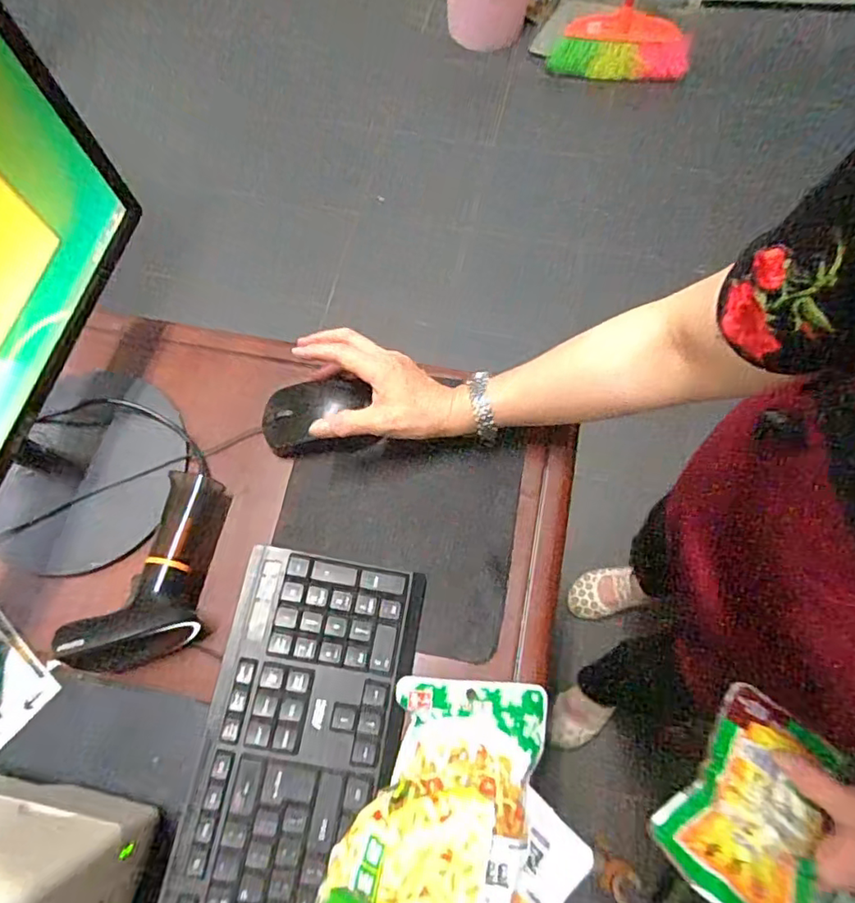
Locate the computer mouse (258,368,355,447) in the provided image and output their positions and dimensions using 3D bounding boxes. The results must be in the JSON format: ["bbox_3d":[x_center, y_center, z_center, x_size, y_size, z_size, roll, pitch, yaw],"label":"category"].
[{"bbox_3d":[-0.097,-0.032,0.505,0.092,0.037,0.058,-7,70,0],"label":"computer mouse"}]

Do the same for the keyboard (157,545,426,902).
[{"bbox_3d":[-0.104,0.281,0.387,0.131,0.031,0.414,9,71,5],"label":"keyboard"}]

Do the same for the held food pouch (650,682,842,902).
[{"bbox_3d":[0.232,0.243,0.404,0.090,0.026,0.139,33,65,26],"label":"held food pouch"}]

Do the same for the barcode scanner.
[{"bbox_3d":[-0.201,0.096,0.455,0.079,0.062,0.162,14,57,7],"label":"barcode scanner"}]

